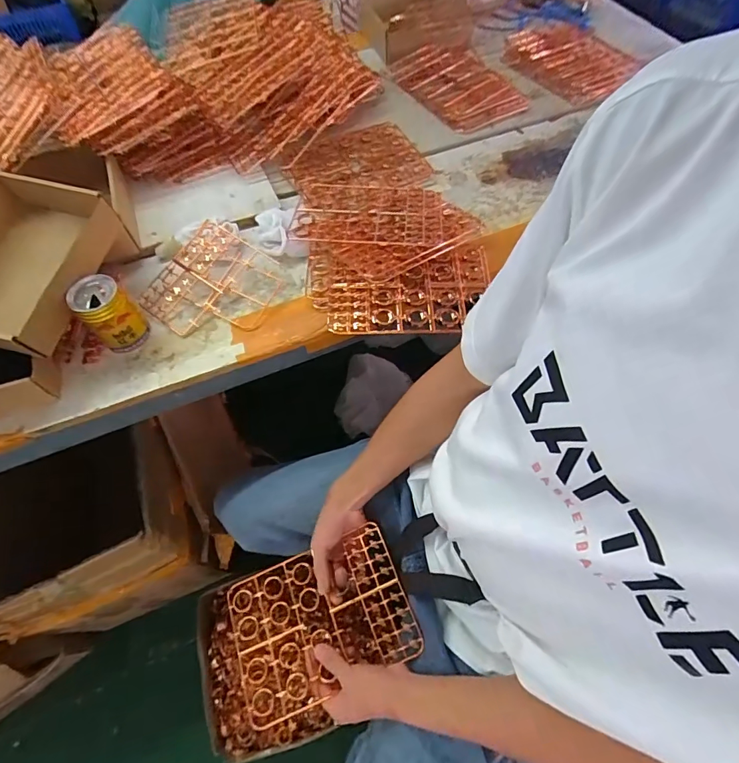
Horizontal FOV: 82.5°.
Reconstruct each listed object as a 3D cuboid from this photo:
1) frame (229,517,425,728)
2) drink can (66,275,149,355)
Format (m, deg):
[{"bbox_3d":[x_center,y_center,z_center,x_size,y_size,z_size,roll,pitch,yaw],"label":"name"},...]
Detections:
[{"bbox_3d":[-0.064,0.301,0.540,0.224,0.010,0.162,-24,61,-1],"label":"frame"},{"bbox_3d":[-0.344,-0.089,0.564,0.064,0.087,0.064,41,69,20],"label":"drink can"}]

